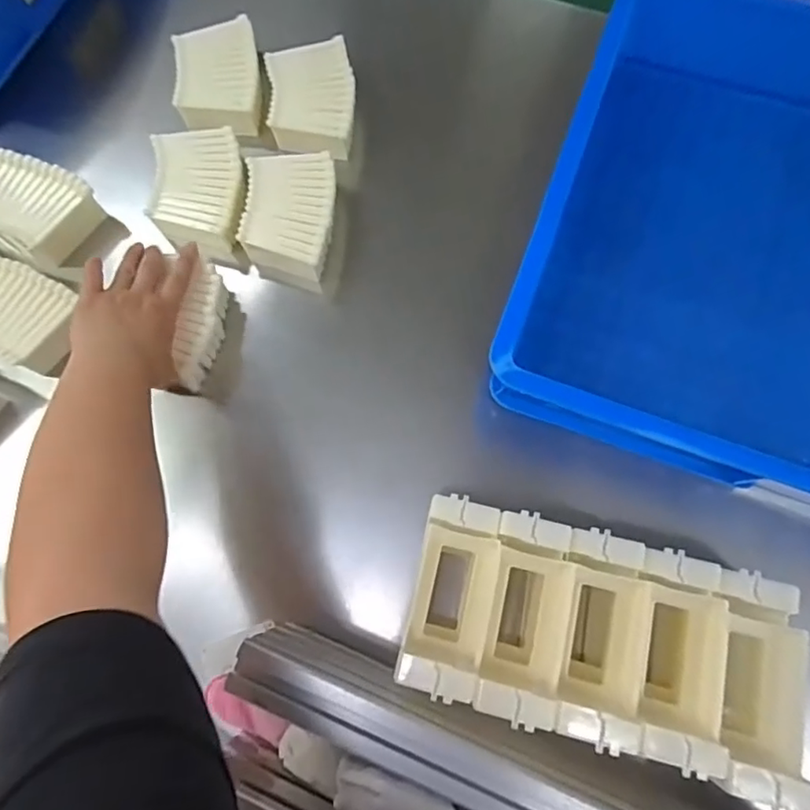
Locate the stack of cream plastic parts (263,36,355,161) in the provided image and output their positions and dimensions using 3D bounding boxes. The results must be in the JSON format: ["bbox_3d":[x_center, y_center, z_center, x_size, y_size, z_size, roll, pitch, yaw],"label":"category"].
[{"bbox_3d":[-0.090,-0.297,0.559,0.085,0.030,0.121,-5,75,1],"label":"stack of cream plastic parts"}]

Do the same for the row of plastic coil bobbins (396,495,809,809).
[{"bbox_3d":[0.131,0.149,0.371,0.251,0.052,0.125,15,77,6],"label":"row of plastic coil bobbins"}]

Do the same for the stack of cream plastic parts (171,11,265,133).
[{"bbox_3d":[-0.186,-0.328,0.571,0.079,0.035,0.107,-7,75,0],"label":"stack of cream plastic parts"}]

